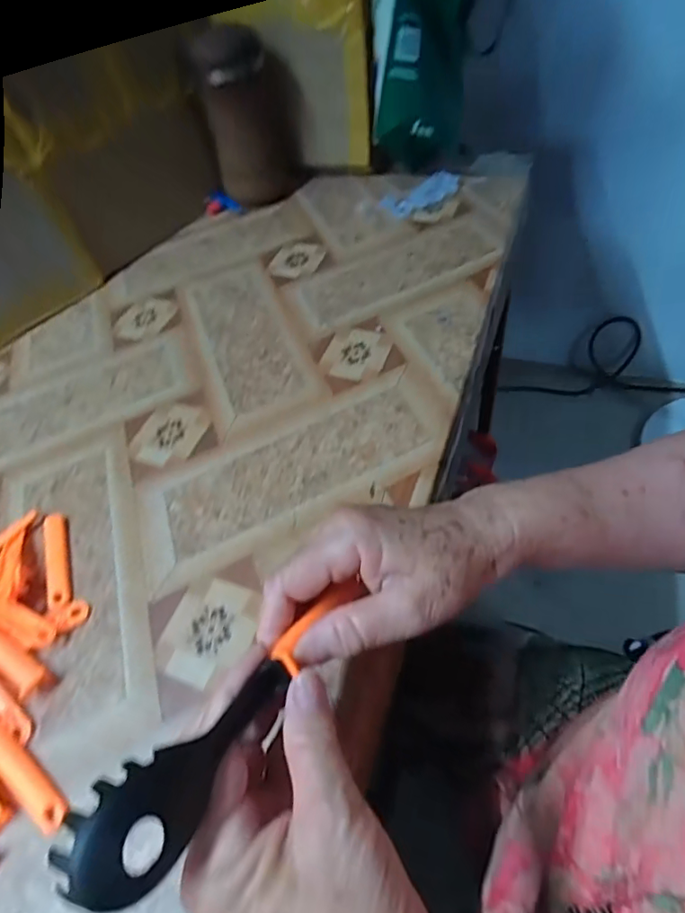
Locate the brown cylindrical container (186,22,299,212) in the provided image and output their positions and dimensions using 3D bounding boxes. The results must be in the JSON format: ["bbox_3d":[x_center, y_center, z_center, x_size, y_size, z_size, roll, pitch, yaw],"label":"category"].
[{"bbox_3d":[-0.109,-0.399,0.622,0.105,0.169,0.080,-9,50,-2],"label":"brown cylindrical container"}]

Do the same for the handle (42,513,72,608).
[{"bbox_3d":[-0.198,0.070,0.356,0.015,0.004,0.075,-22,52,-10],"label":"handle"}]

